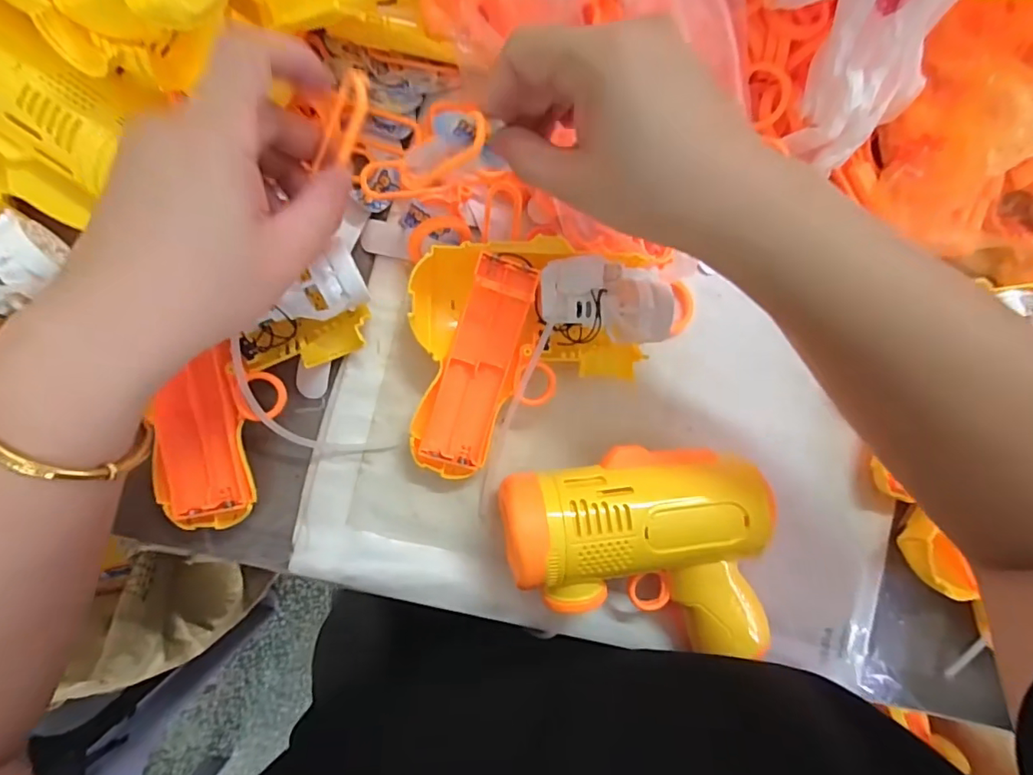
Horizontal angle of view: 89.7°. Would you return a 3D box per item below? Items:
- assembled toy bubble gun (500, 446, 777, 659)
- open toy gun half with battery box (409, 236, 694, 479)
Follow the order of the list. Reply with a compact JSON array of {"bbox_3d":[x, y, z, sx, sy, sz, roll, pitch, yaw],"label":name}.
[{"bbox_3d":[0.064,0.093,0.273,0.136,0.057,0.118,-8,88,-9],"label":"assembled toy bubble gun"},{"bbox_3d":[0.022,-0.019,0.278,0.159,0.040,0.118,-8,88,-9],"label":"open toy gun half with battery box"}]

